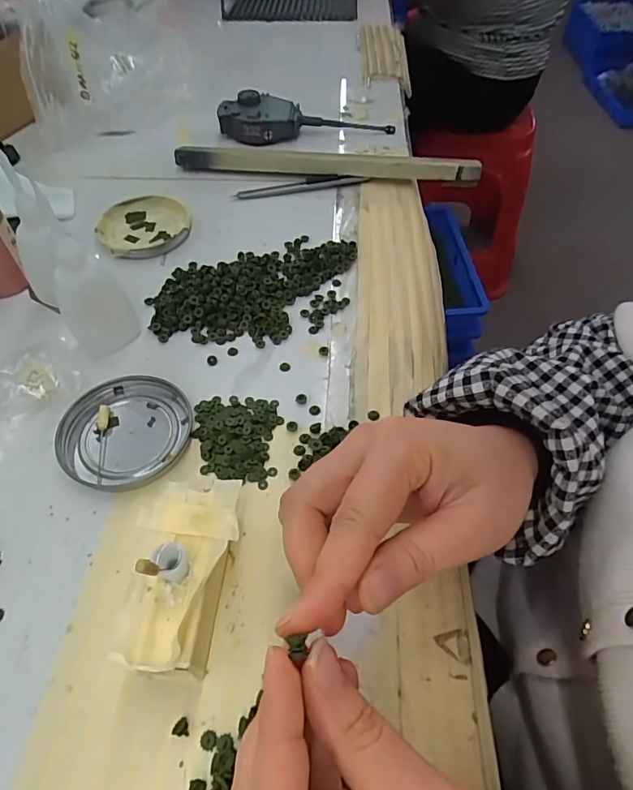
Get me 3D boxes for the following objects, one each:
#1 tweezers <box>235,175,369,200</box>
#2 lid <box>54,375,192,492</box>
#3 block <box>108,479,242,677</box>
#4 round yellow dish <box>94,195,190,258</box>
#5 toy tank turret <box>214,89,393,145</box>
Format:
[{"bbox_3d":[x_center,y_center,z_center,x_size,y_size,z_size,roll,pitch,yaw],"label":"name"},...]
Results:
[{"bbox_3d":[-0.014,-0.204,0.469,0.125,0.010,0.014,-8,54,-7],"label":"tweezers"},{"bbox_3d":[-0.118,0.021,0.301,0.079,0.008,0.073,0,53,0],"label":"lid"},{"bbox_3d":[-0.062,0.087,0.235,0.044,0.036,0.084,2,53,1],"label":"block"},{"bbox_3d":[-0.154,-0.152,0.430,0.077,0.009,0.076,0,53,0],"label":"round yellow dish"},{"bbox_3d":[-0.011,-0.300,0.524,0.188,0.030,0.052,0,53,-1],"label":"toy tank turret"}]

